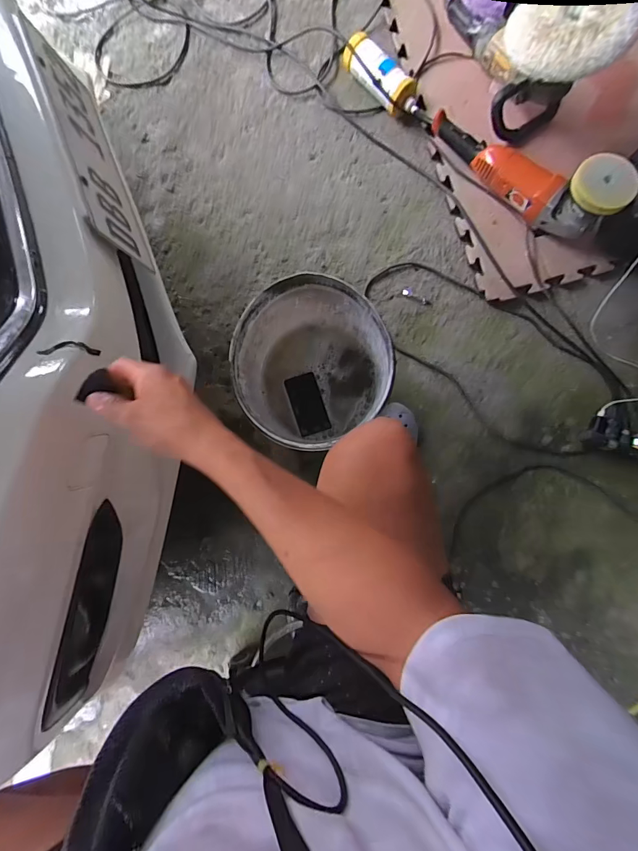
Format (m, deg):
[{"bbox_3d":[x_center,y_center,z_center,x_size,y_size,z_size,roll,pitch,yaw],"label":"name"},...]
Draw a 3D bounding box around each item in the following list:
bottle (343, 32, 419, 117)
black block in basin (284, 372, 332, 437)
[{"bbox_3d":[0.178,-0.932,1.031,0.105,0.086,0.257,-42,83,1],"label":"bottle"},{"bbox_3d":[-0.025,-0.048,0.871,0.068,0.022,0.135,-19,85,1],"label":"black block in basin"}]

